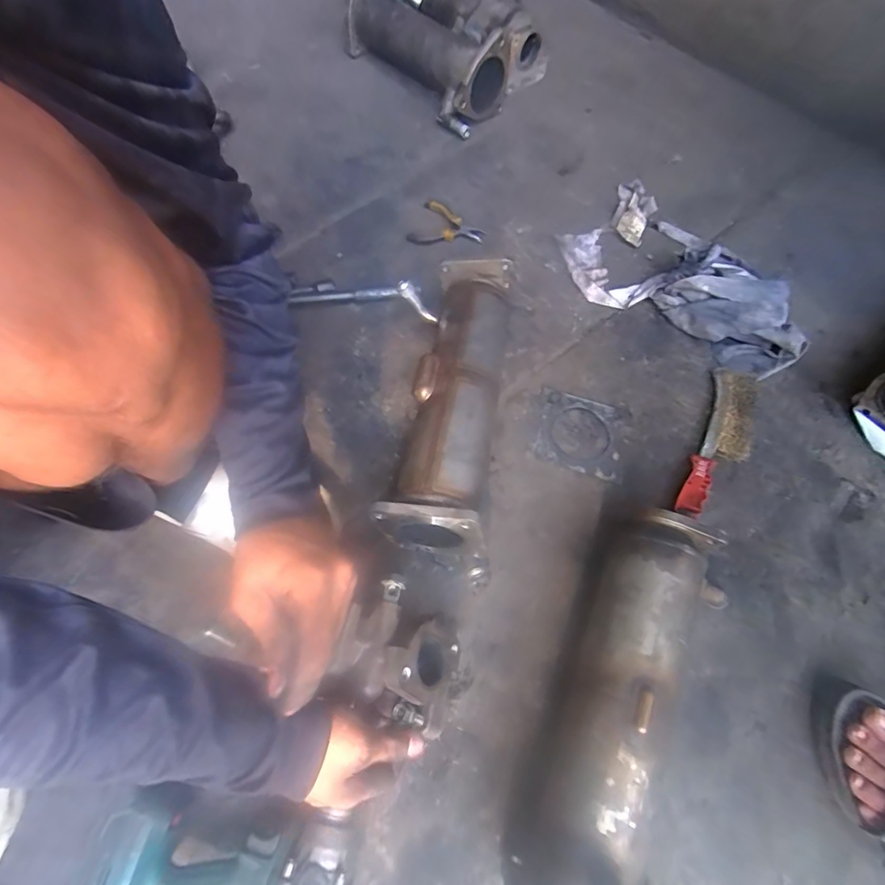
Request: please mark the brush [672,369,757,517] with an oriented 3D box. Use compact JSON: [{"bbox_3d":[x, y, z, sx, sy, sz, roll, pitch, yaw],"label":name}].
[{"bbox_3d":[0.341,0.000,0.553,0.054,0.026,0.212,23,70,11],"label":"brush"}]

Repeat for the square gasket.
[{"bbox_3d":[0.174,-0.012,0.572,0.112,0.004,0.102,18,69,9],"label":"square gasket"}]

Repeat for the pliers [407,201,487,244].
[{"bbox_3d":[0.010,-0.334,0.702,0.111,0.015,0.087,21,70,10],"label":"pliers"}]

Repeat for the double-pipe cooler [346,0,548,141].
[{"bbox_3d":[0.002,-0.733,0.819,0.225,0.130,0.340,-38,71,-13],"label":"double-pipe cooler"}]

